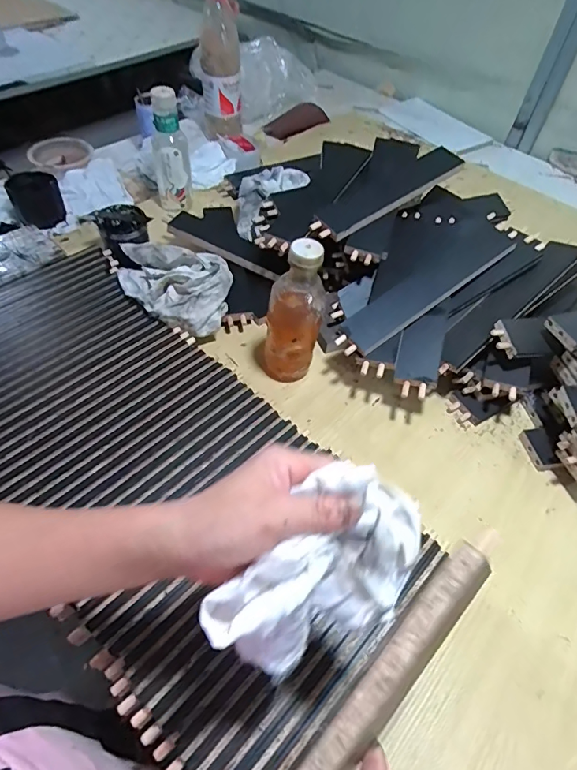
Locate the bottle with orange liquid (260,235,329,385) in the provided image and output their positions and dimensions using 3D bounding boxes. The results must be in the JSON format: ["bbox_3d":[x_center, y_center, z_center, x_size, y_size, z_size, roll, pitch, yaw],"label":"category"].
[{"bbox_3d":[0.005,-0.089,0.590,0.080,0.201,0.066,10,53,4],"label":"bottle with orange liquid"}]

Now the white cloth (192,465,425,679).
[{"bbox_3d":[0.020,0.124,0.285,0.083,0.106,0.126,35,59,21],"label":"white cloth"}]

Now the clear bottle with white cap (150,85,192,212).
[{"bbox_3d":[-0.216,-0.418,0.826,0.067,0.188,0.066,-11,55,-12],"label":"clear bottle with white cap"}]

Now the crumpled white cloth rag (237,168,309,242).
[{"bbox_3d":[-0.042,-0.350,0.833,0.091,0.049,0.199,28,57,17],"label":"crumpled white cloth rag"}]

